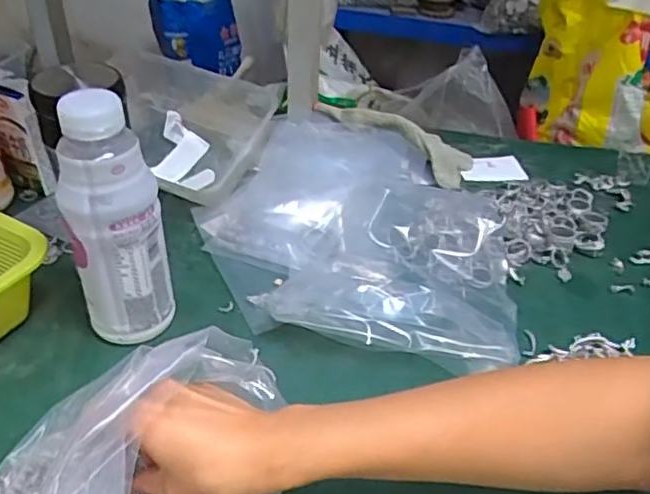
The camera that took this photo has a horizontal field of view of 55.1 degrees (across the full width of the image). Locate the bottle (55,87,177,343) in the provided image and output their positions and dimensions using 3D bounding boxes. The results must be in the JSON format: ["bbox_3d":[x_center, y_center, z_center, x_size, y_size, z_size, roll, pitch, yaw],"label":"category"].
[{"bbox_3d":[-0.150,-0.017,0.454,0.064,0.180,0.056,10,37,7],"label":"bottle"}]

